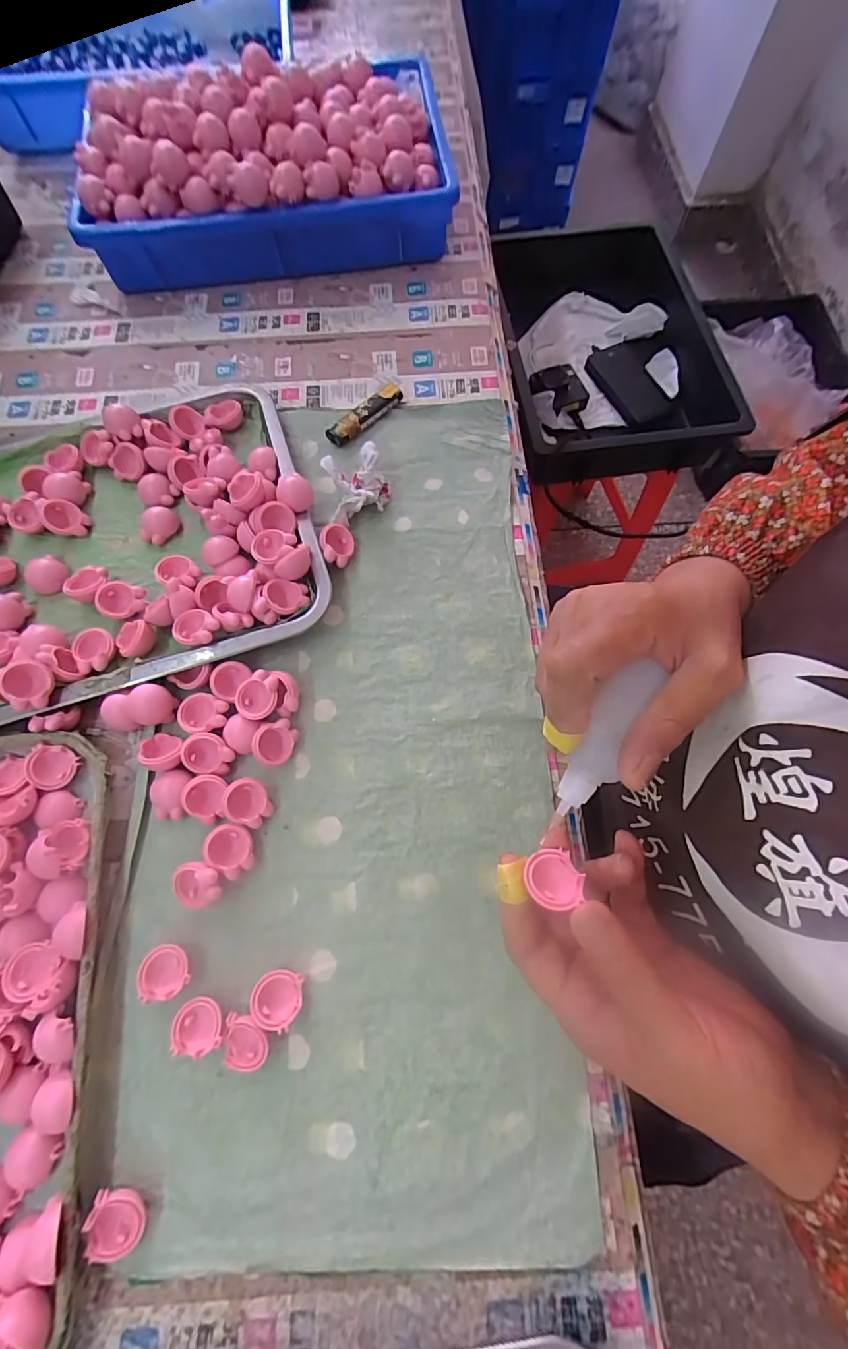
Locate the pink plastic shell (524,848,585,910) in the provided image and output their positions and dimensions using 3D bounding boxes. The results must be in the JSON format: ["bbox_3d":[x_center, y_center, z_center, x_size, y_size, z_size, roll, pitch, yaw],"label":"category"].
[{"bbox_3d":[0.065,0.101,0.243,0.024,0.017,0.025,-4,71,-2],"label":"pink plastic shell"}]

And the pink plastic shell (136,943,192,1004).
[{"bbox_3d":[-0.159,0.182,0.298,0.029,0.015,0.028,0,71,-1],"label":"pink plastic shell"}]

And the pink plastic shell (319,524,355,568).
[{"bbox_3d":[-0.071,-0.104,0.390,0.028,0.015,0.034,23,63,-21],"label":"pink plastic shell"}]

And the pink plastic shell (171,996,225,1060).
[{"bbox_3d":[-0.133,0.209,0.288,0.031,0.016,0.028,6,71,1],"label":"pink plastic shell"}]

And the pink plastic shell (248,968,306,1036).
[{"bbox_3d":[-0.089,0.196,0.290,0.030,0.012,0.027,15,51,-8],"label":"pink plastic shell"}]

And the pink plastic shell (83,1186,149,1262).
[{"bbox_3d":[-0.166,0.295,0.261,0.028,0.011,0.031,12,74,-19],"label":"pink plastic shell"}]

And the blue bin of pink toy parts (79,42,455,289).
[{"bbox_3d":[-0.149,-0.500,0.482,0.340,0.104,0.196,-3,71,-2],"label":"blue bin of pink toy parts"}]

